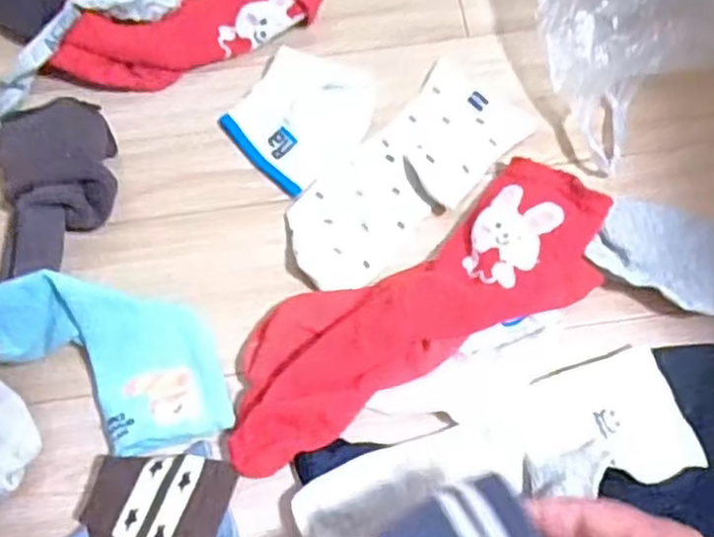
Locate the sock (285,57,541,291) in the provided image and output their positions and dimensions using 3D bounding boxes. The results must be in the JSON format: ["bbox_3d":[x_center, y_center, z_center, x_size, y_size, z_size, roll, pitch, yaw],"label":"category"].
[{"bbox_3d":[0.038,-0.074,0.535,0.215,0.014,0.083,-43,73,-15],"label":"sock"}]

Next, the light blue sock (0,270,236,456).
[{"bbox_3d":[-0.154,0.052,0.463,0.160,0.065,0.098,32,72,13],"label":"light blue sock"}]

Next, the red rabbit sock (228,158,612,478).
[{"bbox_3d":[0.037,0.022,0.477,0.282,0.048,0.101,-30,71,-11],"label":"red rabbit sock"}]

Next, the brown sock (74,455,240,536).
[{"bbox_3d":[-0.128,0.152,0.447,0.090,0.020,0.085,12,68,5],"label":"brown sock"}]

